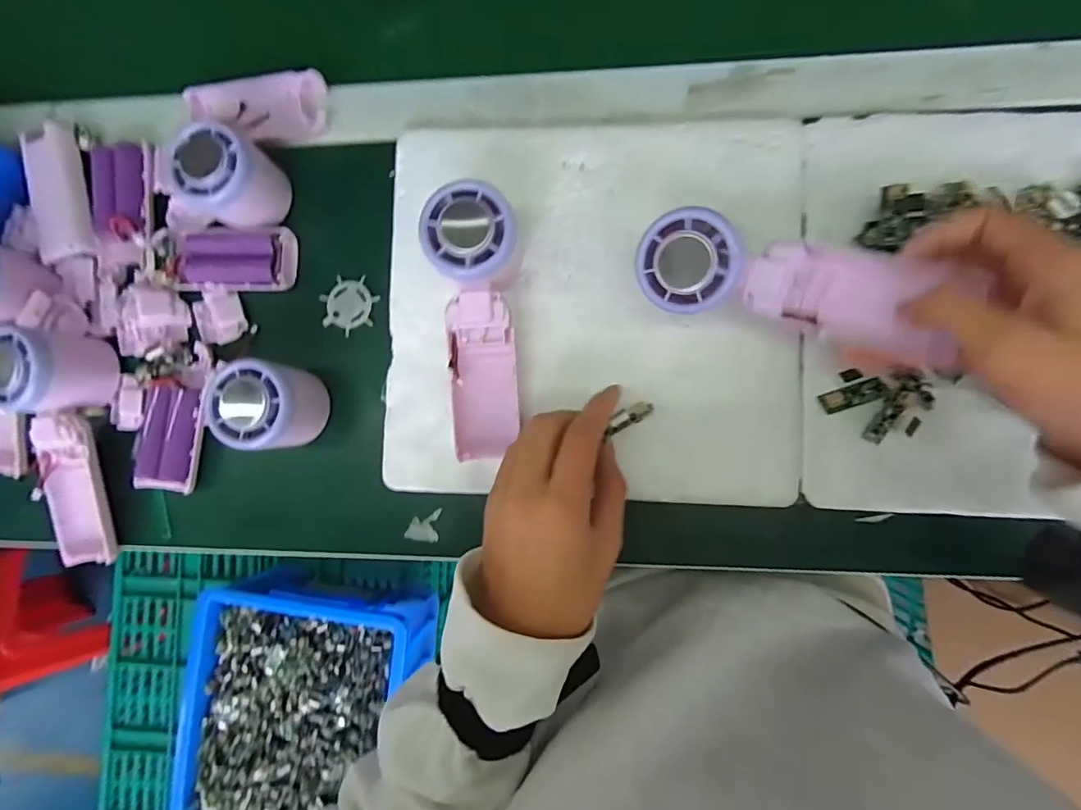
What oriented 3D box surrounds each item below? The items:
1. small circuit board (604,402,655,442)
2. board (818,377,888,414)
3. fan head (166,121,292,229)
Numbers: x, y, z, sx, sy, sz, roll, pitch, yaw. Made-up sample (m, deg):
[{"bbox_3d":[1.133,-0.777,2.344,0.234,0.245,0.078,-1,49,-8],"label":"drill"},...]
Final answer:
[{"bbox_3d":[0.055,0.007,0.313,0.033,0.008,0.011,-29,84,-17],"label":"small circuit board"},{"bbox_3d":[0.194,-0.006,0.311,0.038,0.005,0.013,-20,85,5],"label":"board"},{"bbox_3d":[-0.214,-0.155,0.345,0.054,0.046,0.057,26,90,7],"label":"fan head"}]

